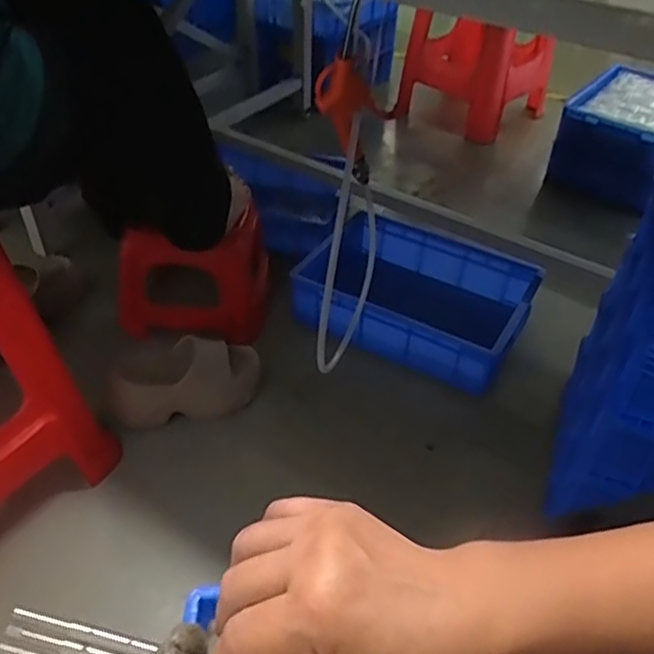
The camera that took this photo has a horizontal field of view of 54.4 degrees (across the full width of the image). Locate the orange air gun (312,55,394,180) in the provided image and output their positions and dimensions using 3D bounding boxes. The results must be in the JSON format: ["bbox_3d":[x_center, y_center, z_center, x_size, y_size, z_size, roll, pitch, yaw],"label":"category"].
[{"bbox_3d":[0.034,-0.237,0.741,0.044,0.185,0.061,29,76,26],"label":"orange air gun"}]

